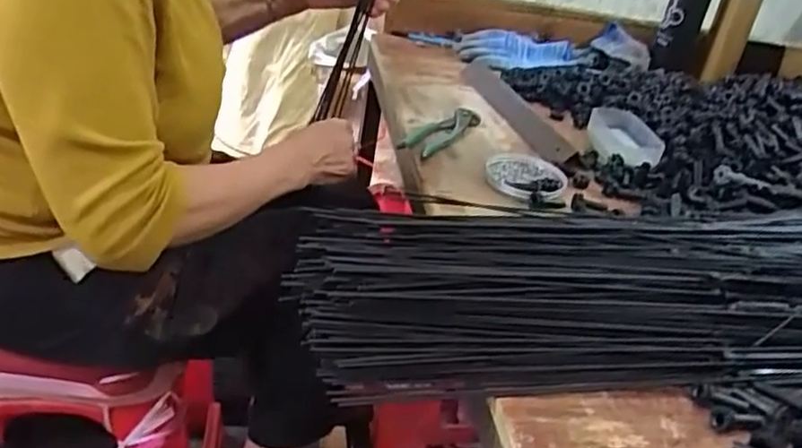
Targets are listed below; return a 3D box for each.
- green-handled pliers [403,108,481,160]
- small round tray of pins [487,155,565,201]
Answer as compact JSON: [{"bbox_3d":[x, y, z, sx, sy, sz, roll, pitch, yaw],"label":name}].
[{"bbox_3d":[0.048,-0.116,0.883,0.046,0.016,0.154,24,33,21],"label":"green-handled pliers"},{"bbox_3d":[0.140,-0.053,0.797,0.088,0.012,0.087,8,31,-5],"label":"small round tray of pins"}]

